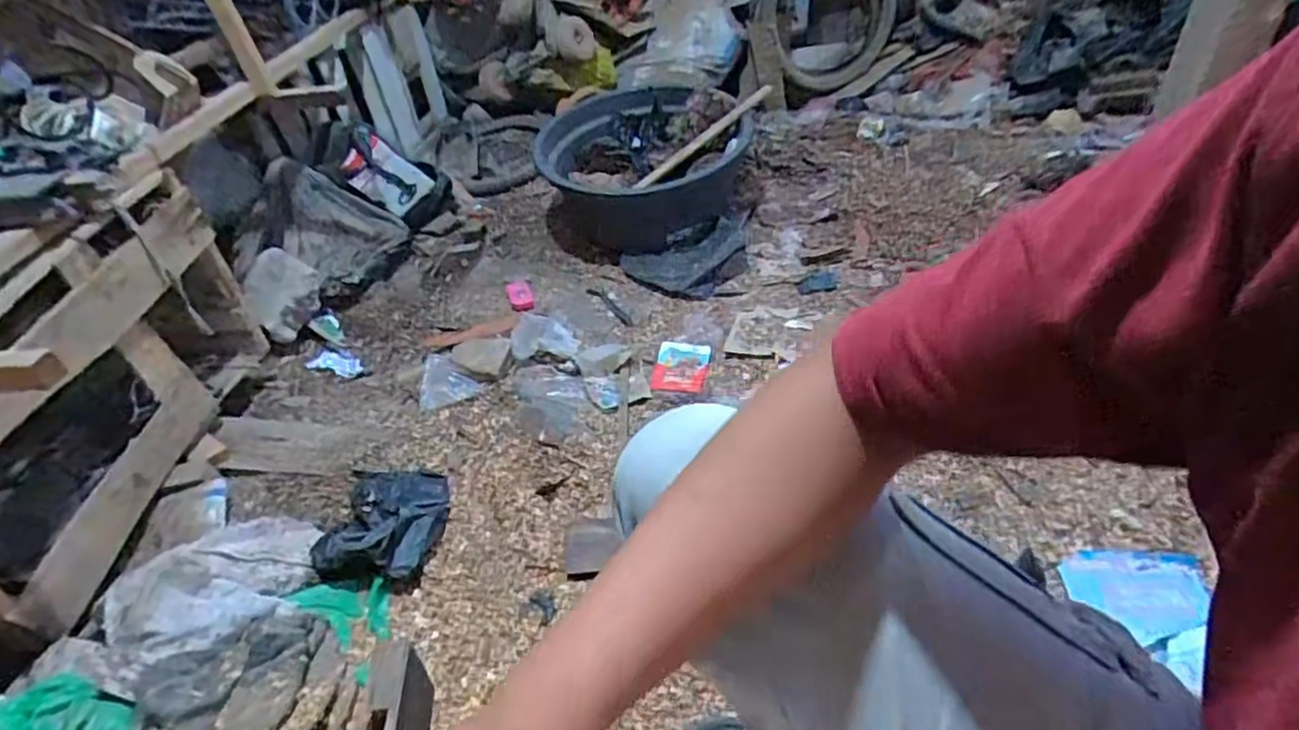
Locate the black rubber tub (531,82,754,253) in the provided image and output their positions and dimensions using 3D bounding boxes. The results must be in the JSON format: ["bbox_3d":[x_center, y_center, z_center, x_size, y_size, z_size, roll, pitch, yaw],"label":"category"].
[{"bbox_3d":[-0.020,-0.505,1.643,0.525,0.239,0.402,-6,40,4],"label":"black rubber tub"}]

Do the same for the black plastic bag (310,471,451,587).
[{"bbox_3d":[-0.378,0.213,0.971,0.153,0.101,0.228,-7,40,3],"label":"black plastic bag"}]

